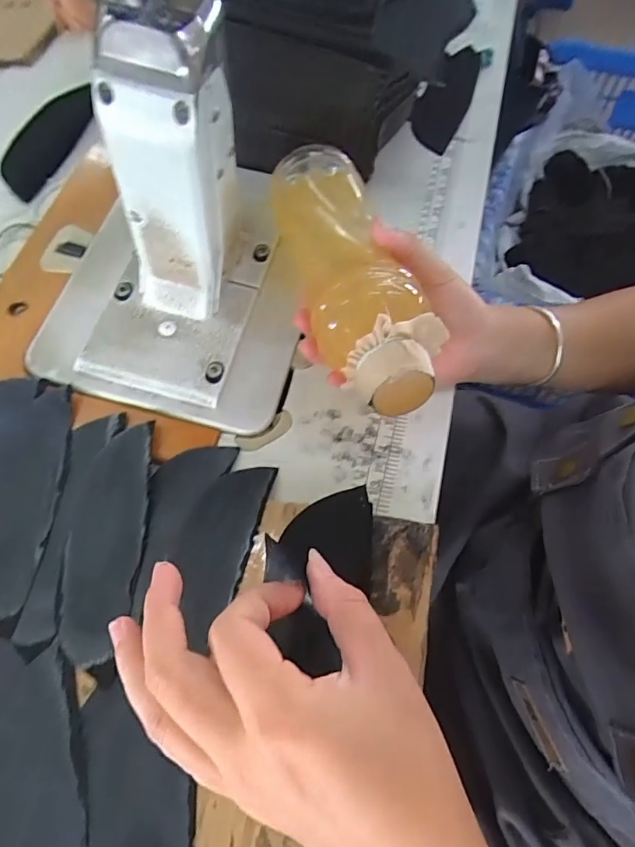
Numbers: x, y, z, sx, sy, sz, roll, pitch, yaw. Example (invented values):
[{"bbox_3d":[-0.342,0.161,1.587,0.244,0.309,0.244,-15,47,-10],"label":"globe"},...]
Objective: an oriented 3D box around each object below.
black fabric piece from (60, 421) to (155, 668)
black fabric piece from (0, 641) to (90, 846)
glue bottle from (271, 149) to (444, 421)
[{"bbox_3d":[-0.129,0.067,0.299,0.044,0.009,0.139,-1,63,3],"label":"black fabric piece"},{"bbox_3d":[-0.139,0.193,0.244,0.049,0.005,0.144,-15,63,-4],"label":"black fabric piece"},{"bbox_3d":[0.018,-0.103,0.317,0.061,0.071,0.217,-15,53,-4],"label":"glue bottle"}]

